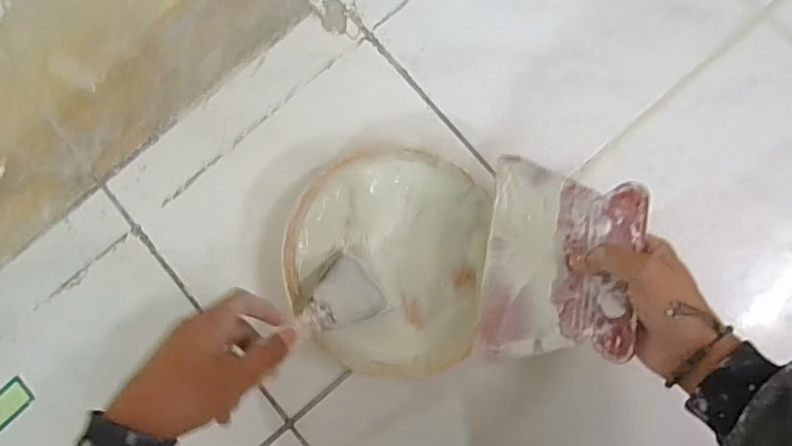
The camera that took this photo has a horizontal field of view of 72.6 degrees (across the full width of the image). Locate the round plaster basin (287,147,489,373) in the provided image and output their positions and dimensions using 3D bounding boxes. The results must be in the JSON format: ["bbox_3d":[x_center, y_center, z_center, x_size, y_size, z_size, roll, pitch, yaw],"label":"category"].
[{"bbox_3d":[-0.008,0.034,0.502,0.177,0.054,0.198,7,86,3],"label":"round plaster basin"}]

